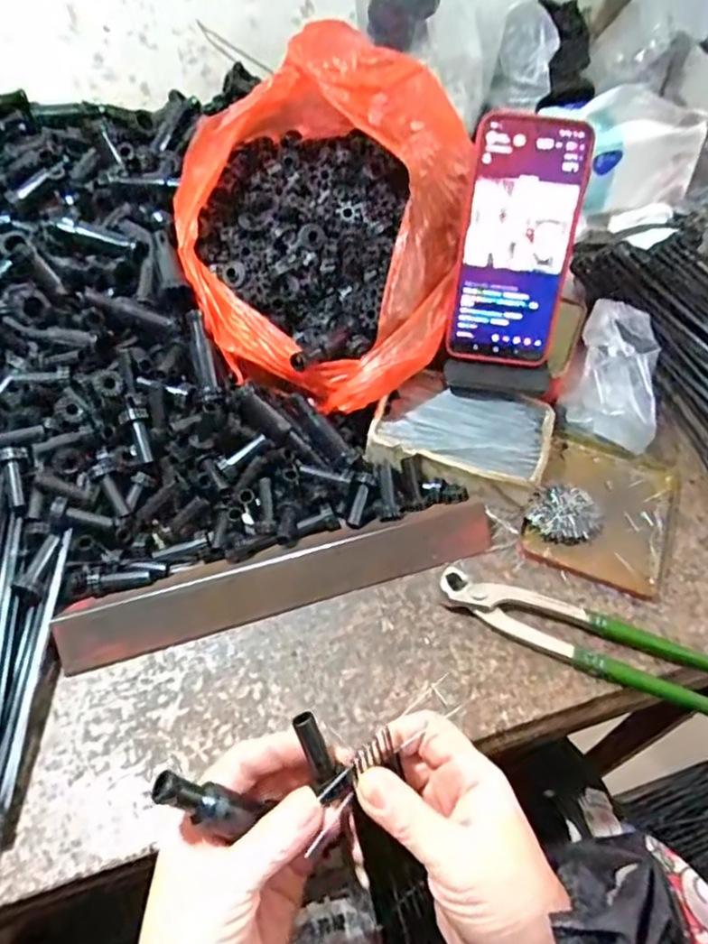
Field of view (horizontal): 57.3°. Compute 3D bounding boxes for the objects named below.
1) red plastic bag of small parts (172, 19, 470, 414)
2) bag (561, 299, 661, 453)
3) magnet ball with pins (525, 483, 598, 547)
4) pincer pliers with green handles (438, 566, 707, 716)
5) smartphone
[{"bbox_3d":[-0.016,-0.211,0.509,0.197,0.166,0.297,8,52,6],"label":"red plastic bag of small parts"},{"bbox_3d":[0.214,-0.078,0.524,0.073,0.069,0.114,15,53,11],"label":"bag"},{"bbox_3d":[0.153,0.032,0.471,0.051,0.016,0.044,-28,57,-20],"label":"magnet ball with pins"},{"bbox_3d":[0.149,0.106,0.411,0.193,0.022,0.038,18,54,13],"label":"pincer pliers with green handles"},{"bbox_3d":[0.116,-0.161,0.458,0.085,0.162,0.011,7,22,3],"label":"smartphone"}]

